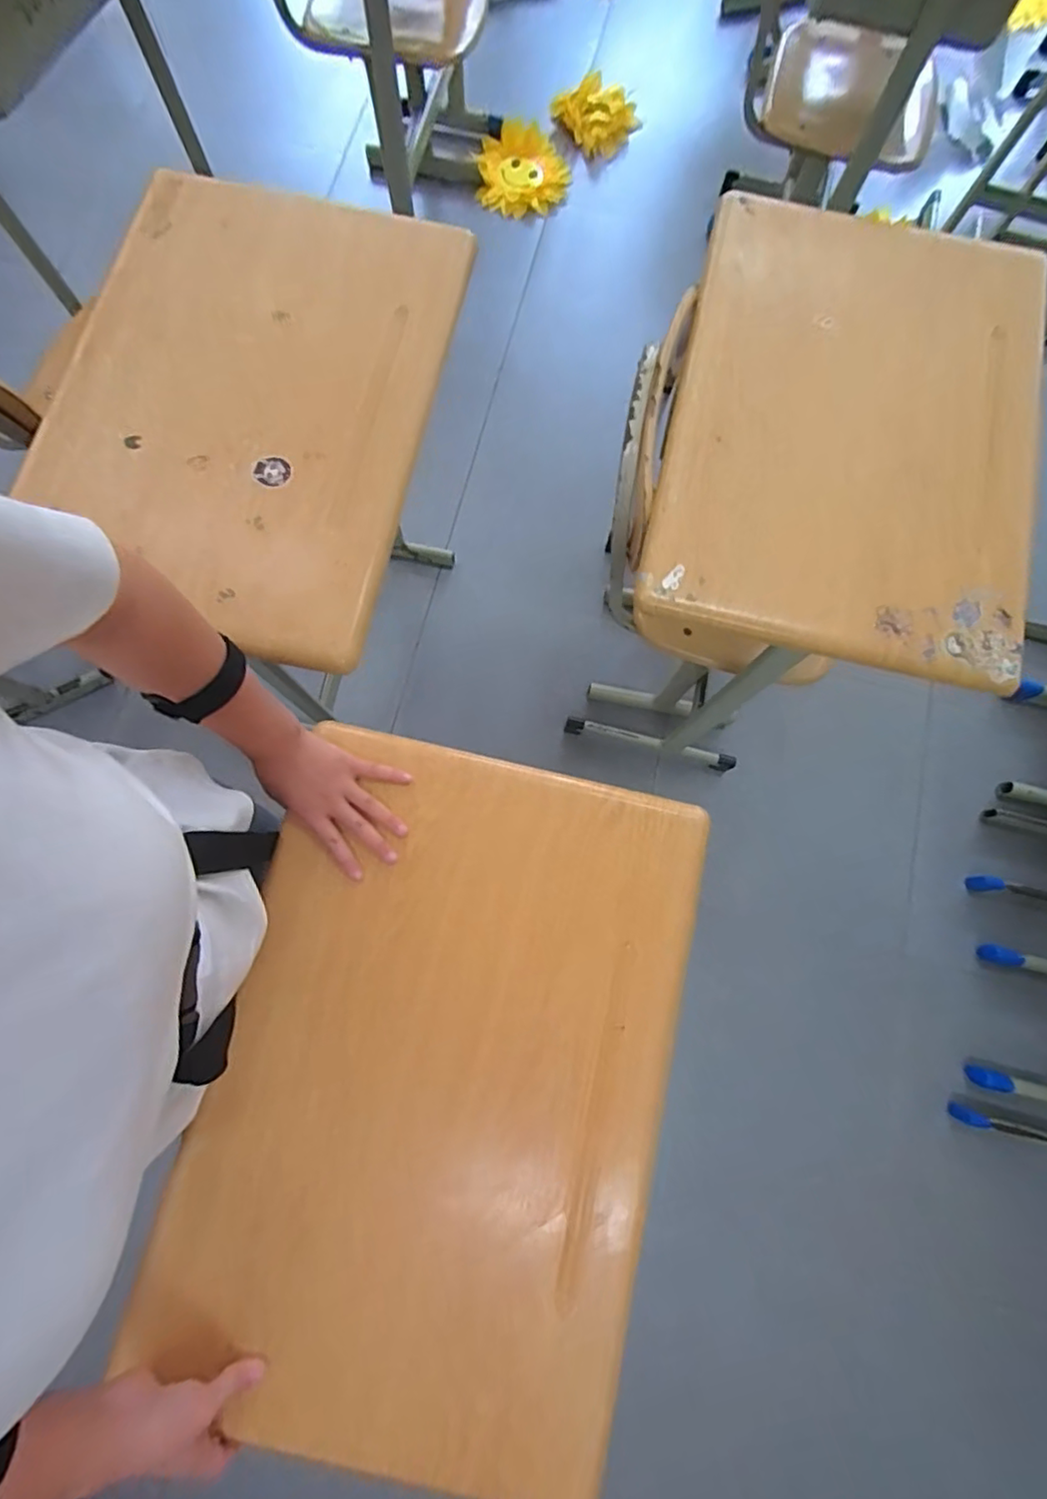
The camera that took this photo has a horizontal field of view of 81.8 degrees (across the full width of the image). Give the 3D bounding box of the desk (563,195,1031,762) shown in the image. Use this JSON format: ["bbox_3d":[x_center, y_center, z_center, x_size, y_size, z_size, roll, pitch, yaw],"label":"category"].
[{"bbox_3d":[0.370,-0.309,1.043,0.428,0.730,0.614,14,78,1],"label":"desk"}]

